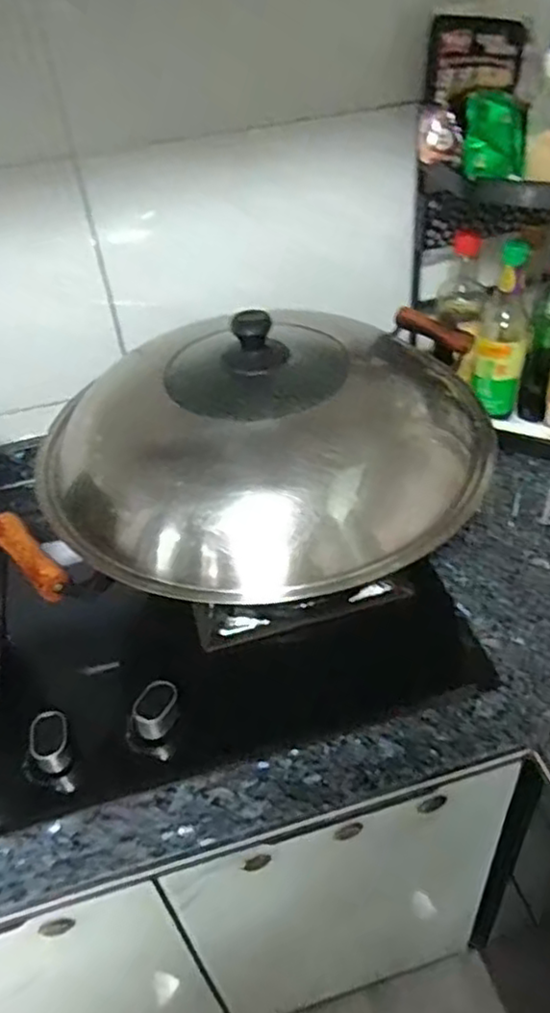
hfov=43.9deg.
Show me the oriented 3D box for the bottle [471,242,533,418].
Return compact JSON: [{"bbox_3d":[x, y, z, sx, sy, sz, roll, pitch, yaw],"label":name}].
[{"bbox_3d":[0.310,-0.234,0.925,0.062,0.233,0.070,9,44,17],"label":"bottle"}]

